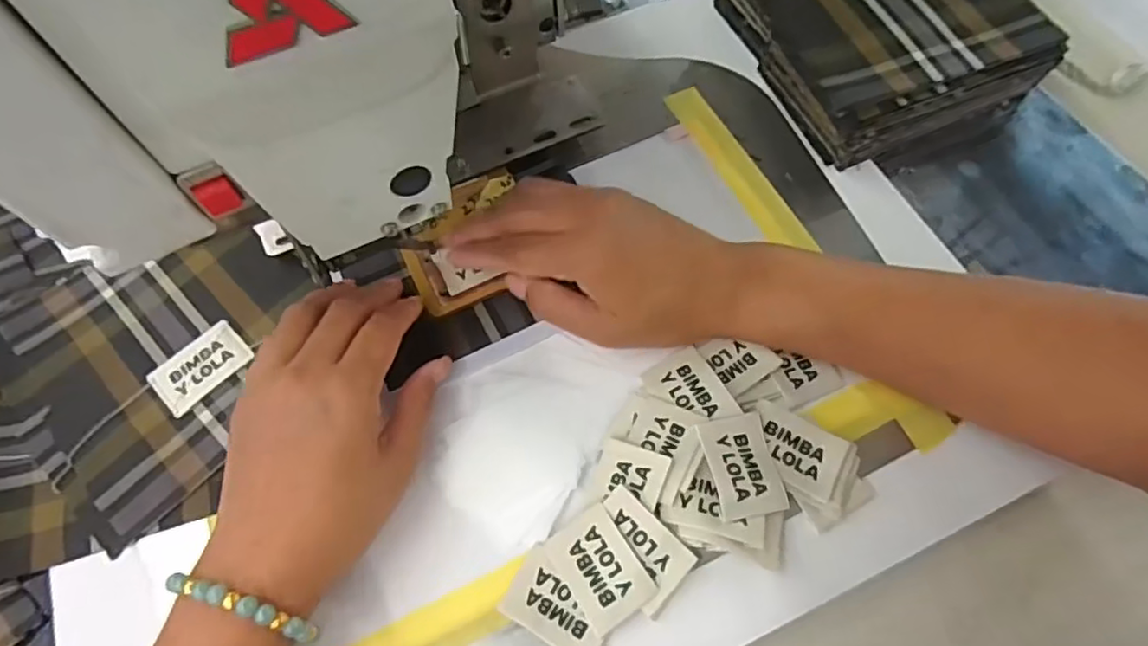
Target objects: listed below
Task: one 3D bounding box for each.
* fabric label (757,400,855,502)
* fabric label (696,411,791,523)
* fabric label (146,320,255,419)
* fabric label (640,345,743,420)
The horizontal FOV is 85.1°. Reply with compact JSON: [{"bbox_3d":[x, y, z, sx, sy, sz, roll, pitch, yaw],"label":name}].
[{"bbox_3d":[0.110,0.064,0.310,0.046,0.004,0.038,24,66,16],"label":"fabric label"},{"bbox_3d":[0.082,0.069,0.304,0.035,0.004,0.048,-7,62,-15],"label":"fabric label"},{"bbox_3d":[-0.206,0.024,0.344,0.035,0.004,0.051,38,72,22],"label":"fabric label"},{"bbox_3d":[0.060,0.035,0.325,0.033,0.009,0.043,-25,71,-9],"label":"fabric label"}]

